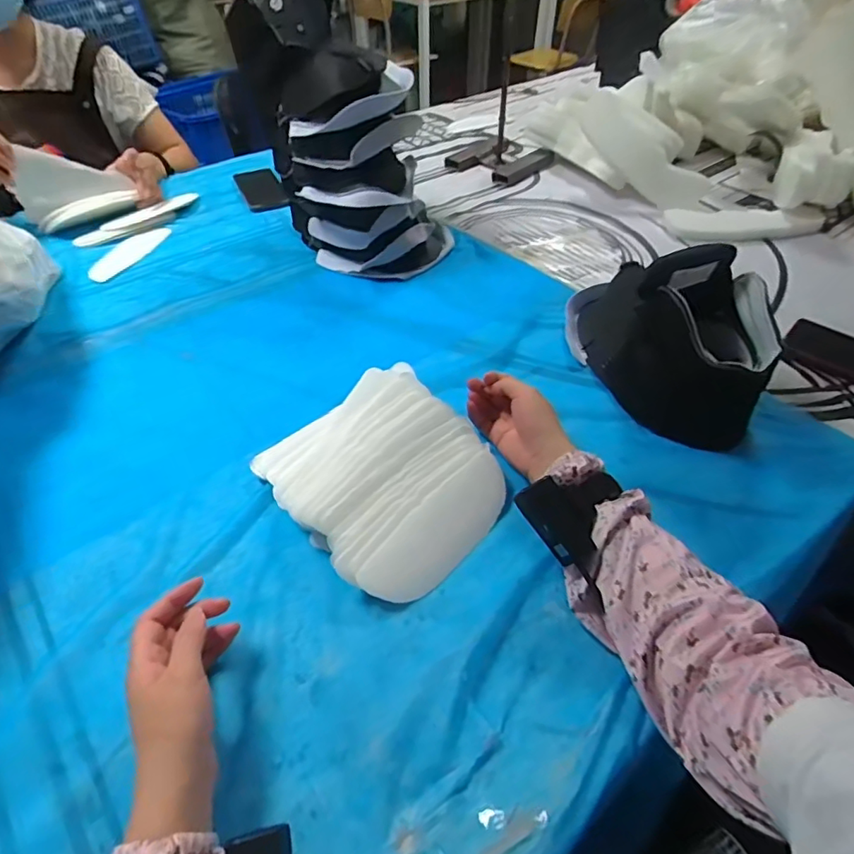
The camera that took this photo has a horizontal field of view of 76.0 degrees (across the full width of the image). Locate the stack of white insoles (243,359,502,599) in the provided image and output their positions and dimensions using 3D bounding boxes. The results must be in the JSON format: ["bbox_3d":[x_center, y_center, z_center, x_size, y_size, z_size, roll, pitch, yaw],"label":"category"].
[{"bbox_3d":[-0.038,0.044,0.530,0.188,0.055,0.207,-34,56,-27],"label":"stack of white insoles"}]

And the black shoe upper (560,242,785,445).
[{"bbox_3d":[0.264,-0.116,0.620,0.103,0.162,0.274,-20,51,-17],"label":"black shoe upper"}]

